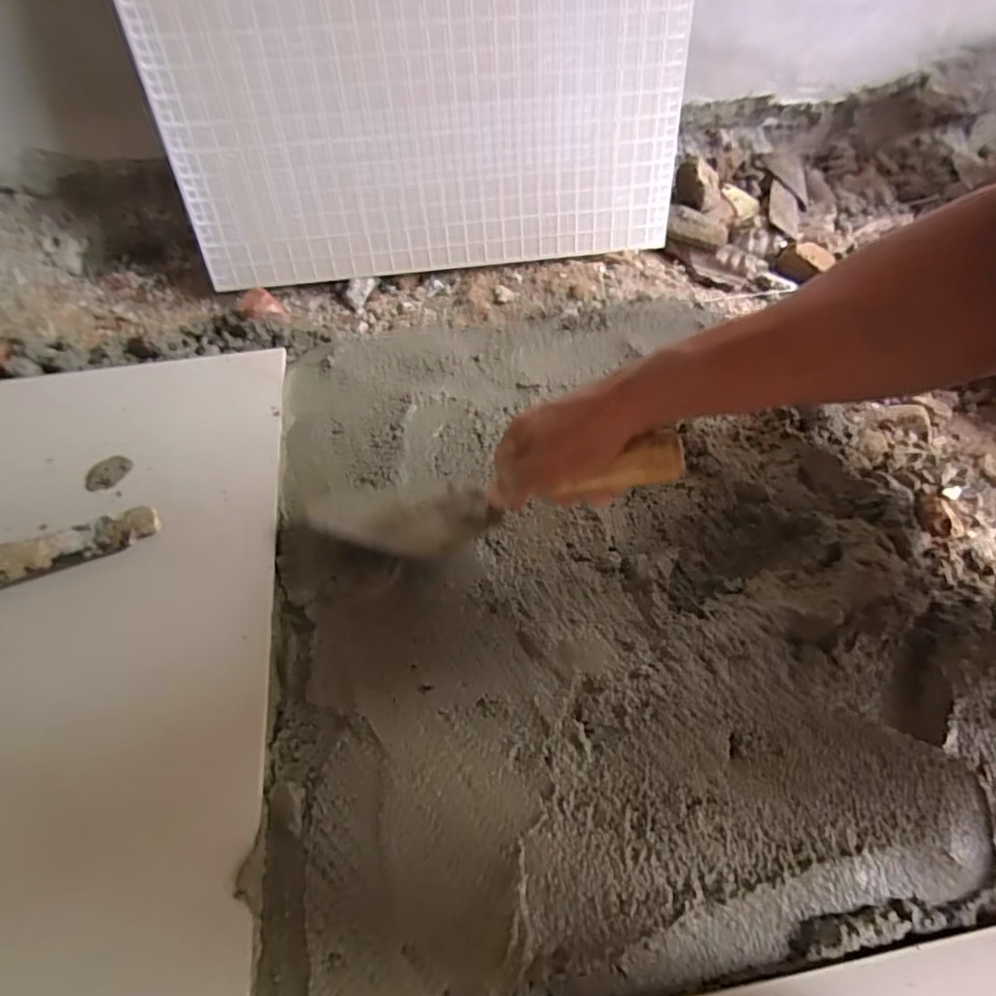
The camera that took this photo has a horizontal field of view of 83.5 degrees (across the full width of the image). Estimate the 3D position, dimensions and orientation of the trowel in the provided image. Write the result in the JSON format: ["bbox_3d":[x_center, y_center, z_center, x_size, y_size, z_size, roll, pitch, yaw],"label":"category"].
[{"bbox_3d":[-0.012,0.000,0.419,0.299,0.049,0.089,-11,51,26],"label":"trowel"}]

